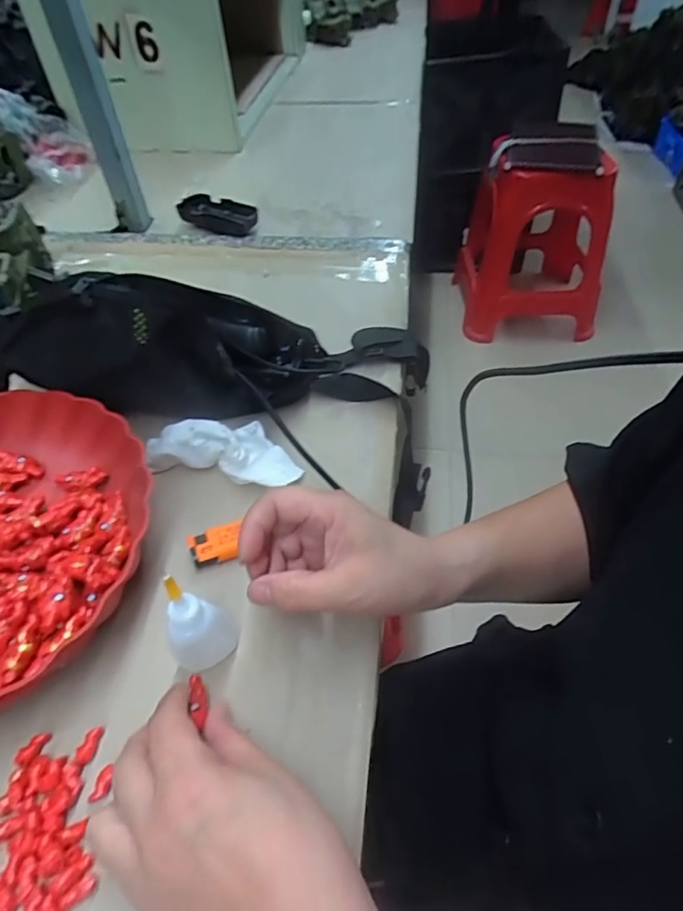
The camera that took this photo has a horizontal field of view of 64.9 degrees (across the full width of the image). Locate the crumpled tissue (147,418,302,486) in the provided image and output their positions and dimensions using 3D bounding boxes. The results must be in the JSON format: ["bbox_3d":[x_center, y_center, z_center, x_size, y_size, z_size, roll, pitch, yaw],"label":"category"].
[{"bbox_3d":[-0.089,-0.007,0.402,0.117,0.032,0.040,10,50,11],"label":"crumpled tissue"}]

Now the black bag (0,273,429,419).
[{"bbox_3d":[-0.083,-0.072,0.446,0.364,0.117,0.085,-1,47,-22],"label":"black bag"}]

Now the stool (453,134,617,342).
[{"bbox_3d":[0.605,-0.667,1.638,0.411,0.485,0.432,2,49,5],"label":"stool"}]

